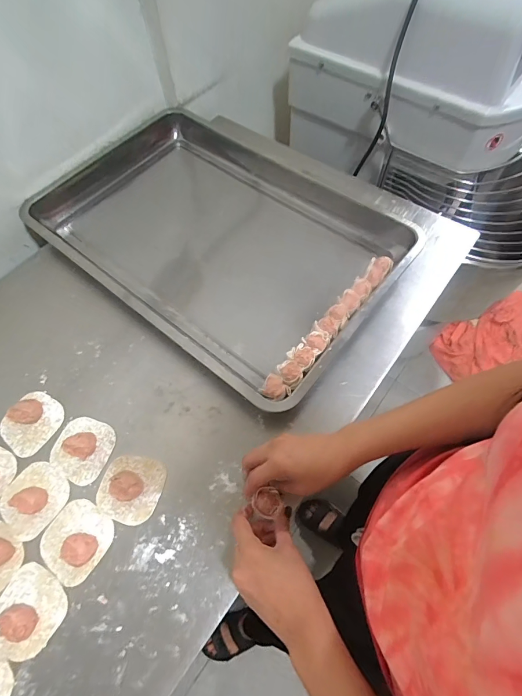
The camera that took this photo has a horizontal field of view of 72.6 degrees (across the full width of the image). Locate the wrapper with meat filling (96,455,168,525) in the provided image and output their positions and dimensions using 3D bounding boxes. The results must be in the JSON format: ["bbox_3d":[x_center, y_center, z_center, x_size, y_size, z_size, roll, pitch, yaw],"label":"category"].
[{"bbox_3d":[-0.164,0.172,0.441,0.076,0.021,0.076,17,65,10],"label":"wrapper with meat filling"}]

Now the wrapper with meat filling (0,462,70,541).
[{"bbox_3d":[-0.286,0.184,0.439,0.075,0.023,0.076,37,70,19],"label":"wrapper with meat filling"}]

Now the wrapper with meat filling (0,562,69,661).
[{"bbox_3d":[-0.260,0.286,0.385,0.077,0.027,0.075,32,69,17],"label":"wrapper with meat filling"}]

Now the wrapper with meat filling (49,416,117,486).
[{"bbox_3d":[-0.238,0.129,0.464,0.078,0.022,0.078,18,65,11],"label":"wrapper with meat filling"}]

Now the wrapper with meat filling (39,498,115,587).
[{"bbox_3d":[-0.223,0.226,0.419,0.078,0.021,0.077,29,68,16],"label":"wrapper with meat filling"}]

